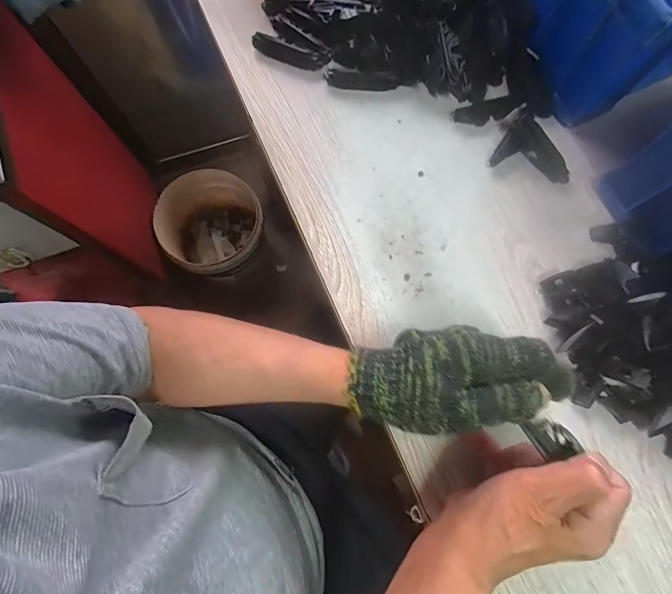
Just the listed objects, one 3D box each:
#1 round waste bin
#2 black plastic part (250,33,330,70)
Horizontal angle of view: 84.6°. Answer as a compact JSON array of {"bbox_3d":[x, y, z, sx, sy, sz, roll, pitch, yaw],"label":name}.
[{"bbox_3d":[-0.320,-0.177,1.009,0.245,0.238,0.259,0,77,-1],"label":"round waste bin"},{"bbox_3d":[-0.049,-0.270,0.407,0.083,0.021,0.016,18,77,3],"label":"black plastic part"}]

